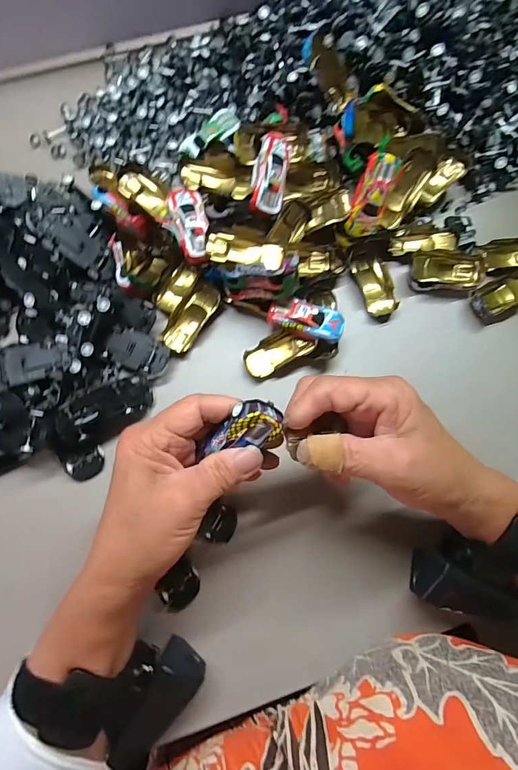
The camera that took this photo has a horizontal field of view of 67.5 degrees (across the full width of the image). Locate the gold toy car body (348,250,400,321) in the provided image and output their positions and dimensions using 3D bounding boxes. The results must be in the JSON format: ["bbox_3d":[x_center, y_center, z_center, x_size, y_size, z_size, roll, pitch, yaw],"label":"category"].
[{"bbox_3d":[0.105,-0.092,0.354,0.029,0.015,0.067,-17,76,-6],"label":"gold toy car body"}]

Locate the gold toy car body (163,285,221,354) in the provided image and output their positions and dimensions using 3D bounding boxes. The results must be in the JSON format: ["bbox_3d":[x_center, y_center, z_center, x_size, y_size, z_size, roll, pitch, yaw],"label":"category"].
[{"bbox_3d":[-0.058,-0.058,0.340,0.023,0.013,0.064,32,76,7],"label":"gold toy car body"}]

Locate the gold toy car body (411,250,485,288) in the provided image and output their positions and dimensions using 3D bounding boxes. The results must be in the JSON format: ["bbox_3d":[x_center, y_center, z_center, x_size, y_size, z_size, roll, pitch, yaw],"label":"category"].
[{"bbox_3d":[0.168,-0.106,0.351,0.066,0.020,0.034,3,75,-1],"label":"gold toy car body"}]

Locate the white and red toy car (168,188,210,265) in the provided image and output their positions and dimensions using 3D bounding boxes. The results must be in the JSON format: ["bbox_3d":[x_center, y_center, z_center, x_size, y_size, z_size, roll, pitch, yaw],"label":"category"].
[{"bbox_3d":[-0.054,-0.128,0.315,0.027,0.020,0.061,-17,76,-6],"label":"white and red toy car"}]

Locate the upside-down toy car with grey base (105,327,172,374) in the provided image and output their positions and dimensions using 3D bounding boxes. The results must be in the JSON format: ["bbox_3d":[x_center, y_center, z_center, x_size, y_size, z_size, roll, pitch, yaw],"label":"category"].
[{"bbox_3d":[-0.099,-0.027,0.325,0.050,0.014,0.029,27,76,5],"label":"upside-down toy car with grey base"}]

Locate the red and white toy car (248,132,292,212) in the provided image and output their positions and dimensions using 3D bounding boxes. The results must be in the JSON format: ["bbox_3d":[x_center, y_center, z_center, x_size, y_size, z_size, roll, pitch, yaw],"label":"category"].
[{"bbox_3d":[0.010,-0.177,0.326,0.028,0.013,0.062,9,98,-19],"label":"red and white toy car"}]

